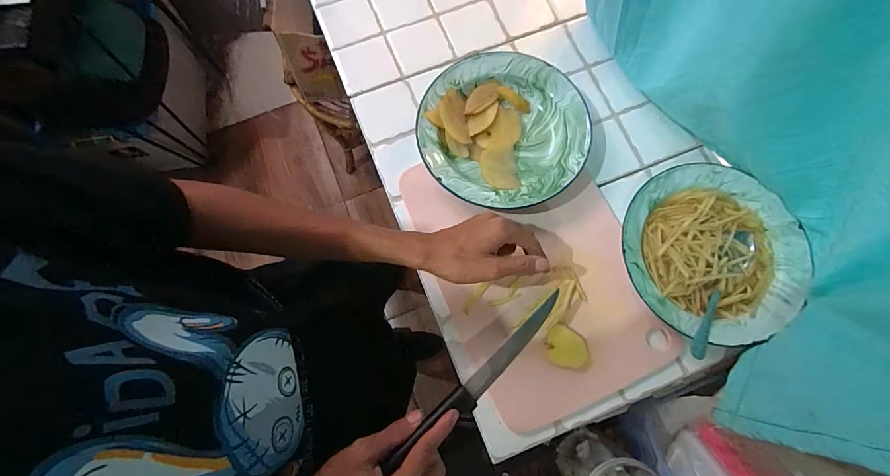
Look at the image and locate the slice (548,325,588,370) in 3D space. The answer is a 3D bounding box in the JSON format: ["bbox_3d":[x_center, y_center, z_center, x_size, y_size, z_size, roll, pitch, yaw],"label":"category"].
[{"bbox_3d":[0.141,0.129,0.436,0.048,0.009,0.042,32,79,7],"label":"slice"}]

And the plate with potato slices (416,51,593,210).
[{"bbox_3d":[0.076,-0.136,0.490,0.206,0.040,0.208,0,77,0],"label":"plate with potato slices"}]

